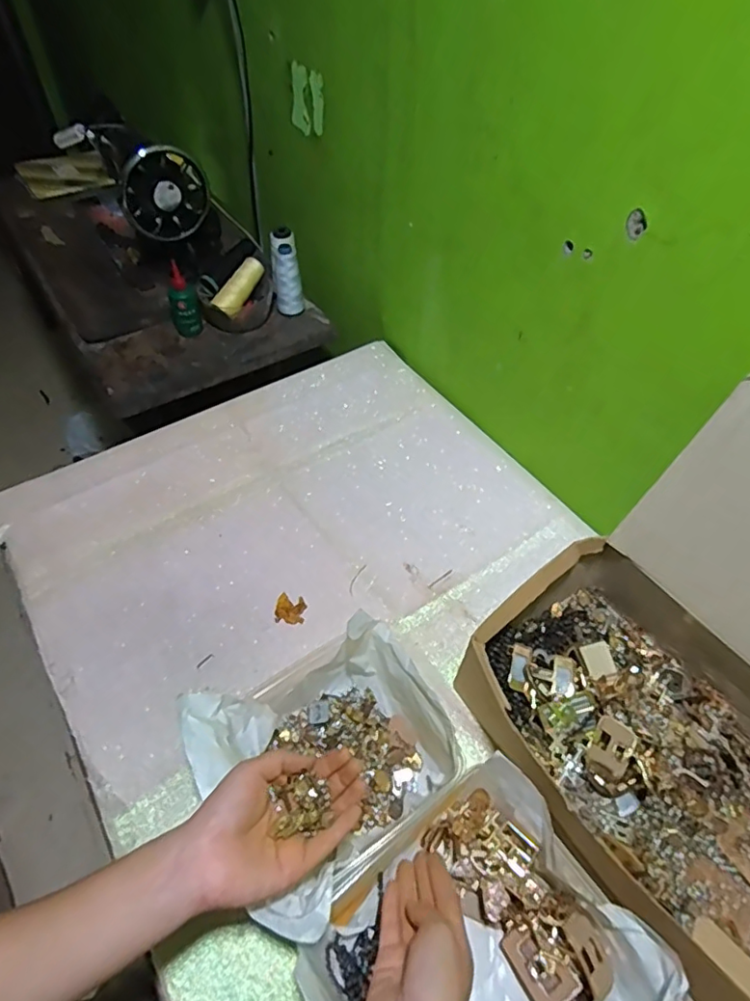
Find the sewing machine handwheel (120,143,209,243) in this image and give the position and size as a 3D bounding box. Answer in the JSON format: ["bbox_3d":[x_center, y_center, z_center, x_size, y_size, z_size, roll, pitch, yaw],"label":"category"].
[{"bbox_3d":[-0.333,-0.486,0.889,0.129,0.133,0.062,-10,53,-10],"label":"sewing machine handwheel"}]

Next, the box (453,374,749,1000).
[{"bbox_3d":[0.274,0.147,0.432,0.304,0.287,0.327,-29,57,-22],"label":"box"}]

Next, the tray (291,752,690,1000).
[{"bbox_3d":[0.079,0.340,0.401,0.208,0.081,0.208,-31,58,-23],"label":"tray"}]

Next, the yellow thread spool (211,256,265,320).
[{"bbox_3d":[-0.225,-0.354,0.928,0.035,0.034,0.110,28,77,20],"label":"yellow thread spool"}]

